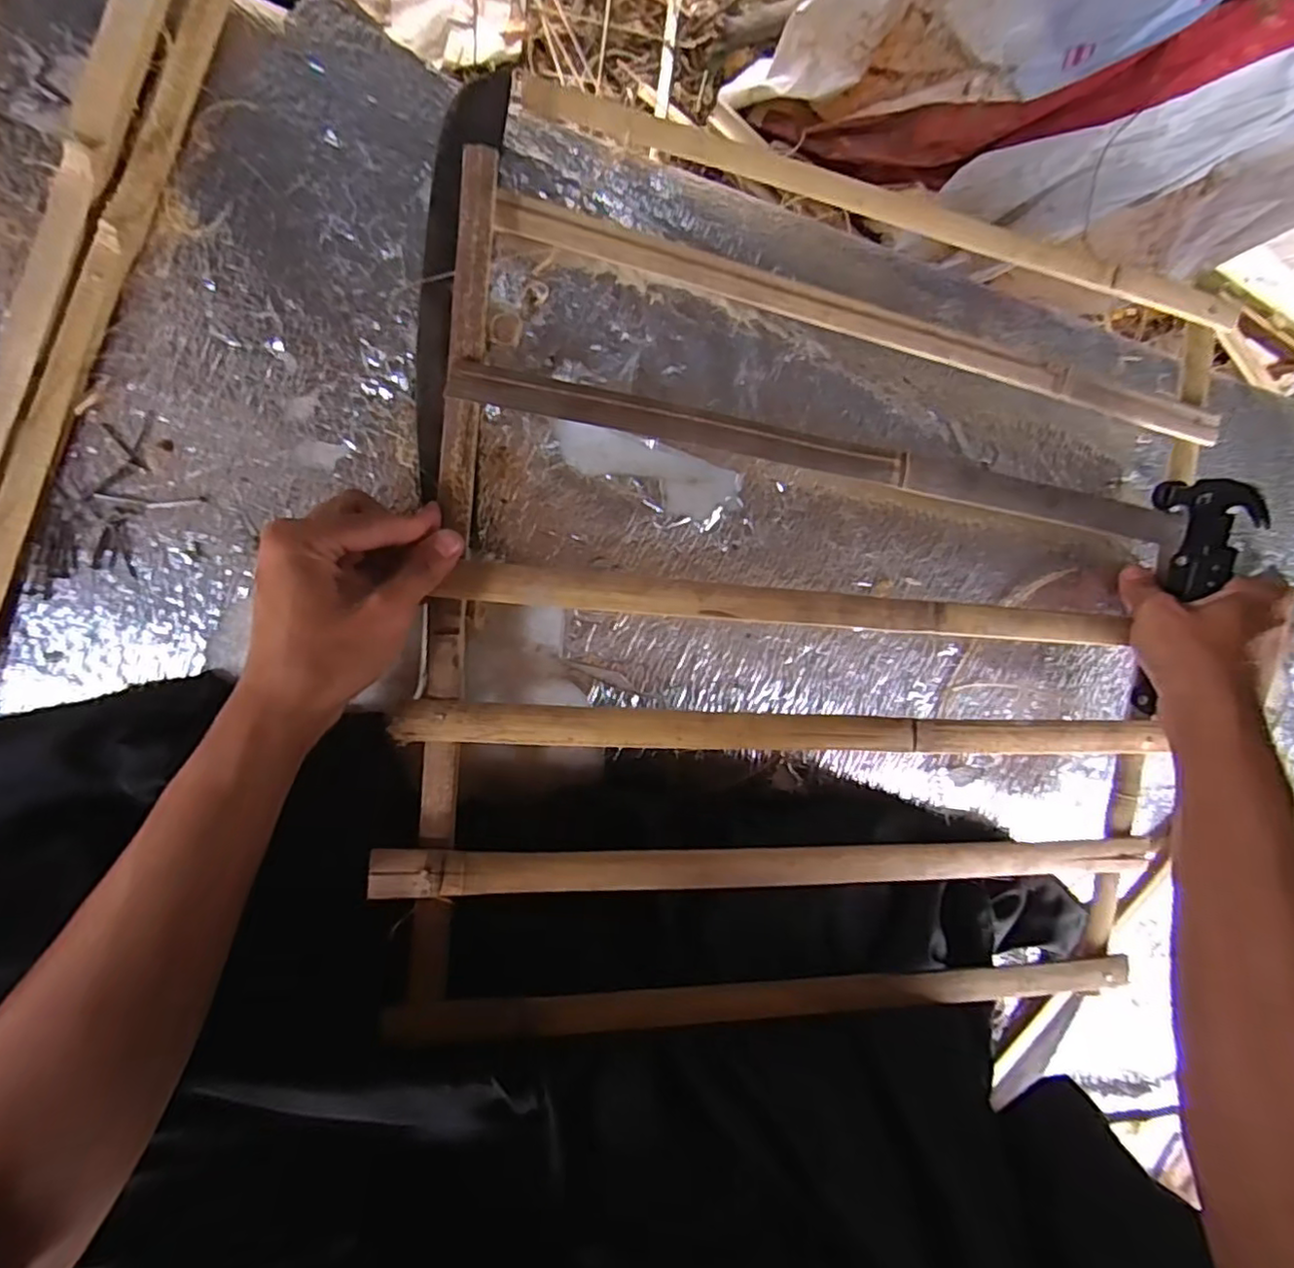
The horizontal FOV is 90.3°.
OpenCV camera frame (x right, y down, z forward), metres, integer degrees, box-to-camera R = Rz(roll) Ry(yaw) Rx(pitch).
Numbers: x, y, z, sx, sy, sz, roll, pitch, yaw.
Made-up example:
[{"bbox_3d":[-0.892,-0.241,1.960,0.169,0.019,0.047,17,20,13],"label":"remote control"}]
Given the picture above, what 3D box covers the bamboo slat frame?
[{"bbox_3d":[0.124,-0.037,0.428,0.516,0.054,0.576,8,88,-10],"label":"bamboo slat frame"}]

